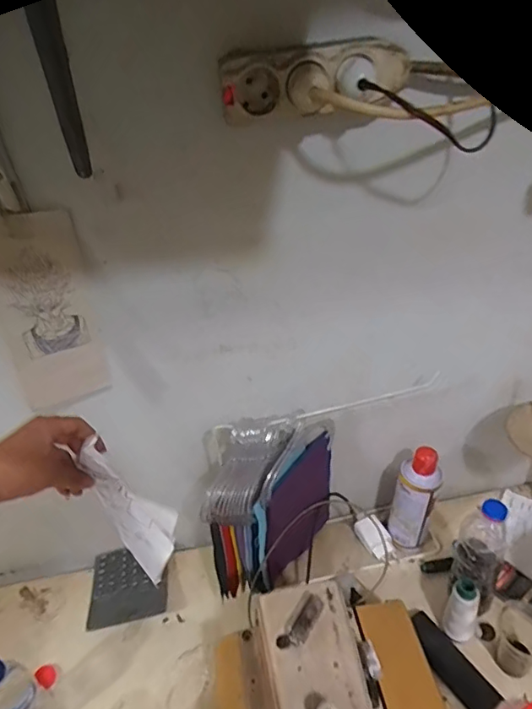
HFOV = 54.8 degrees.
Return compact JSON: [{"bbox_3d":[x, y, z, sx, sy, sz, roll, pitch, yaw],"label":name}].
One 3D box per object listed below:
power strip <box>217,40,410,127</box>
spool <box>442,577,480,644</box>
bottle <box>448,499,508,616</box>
[{"bbox_3d":[0.042,-0.235,0.445,0.161,0.057,0.037,-3,37,4],"label":"power strip"},{"bbox_3d":[0.271,0.354,0.708,0.041,0.120,0.031,16,42,26],"label":"spool"},{"bbox_3d":[0.300,0.291,0.727,0.064,0.203,0.065,-4,36,3],"label":"bottle"}]

